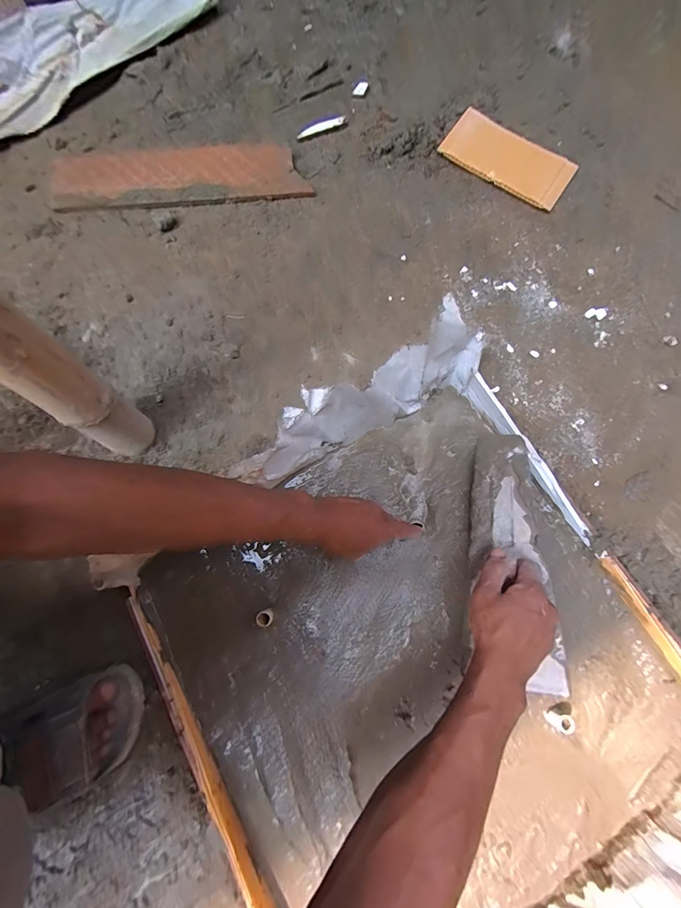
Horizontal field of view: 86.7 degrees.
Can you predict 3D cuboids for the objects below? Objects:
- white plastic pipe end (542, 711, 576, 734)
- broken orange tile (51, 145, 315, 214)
[{"bbox_3d":[0.256,0.312,0.425,0.023,0.030,0.021,41,81,10],"label":"white plastic pipe end"},{"bbox_3d":[-0.268,-0.468,0.609,0.412,0.031,0.108,-7,77,0],"label":"broken orange tile"}]

